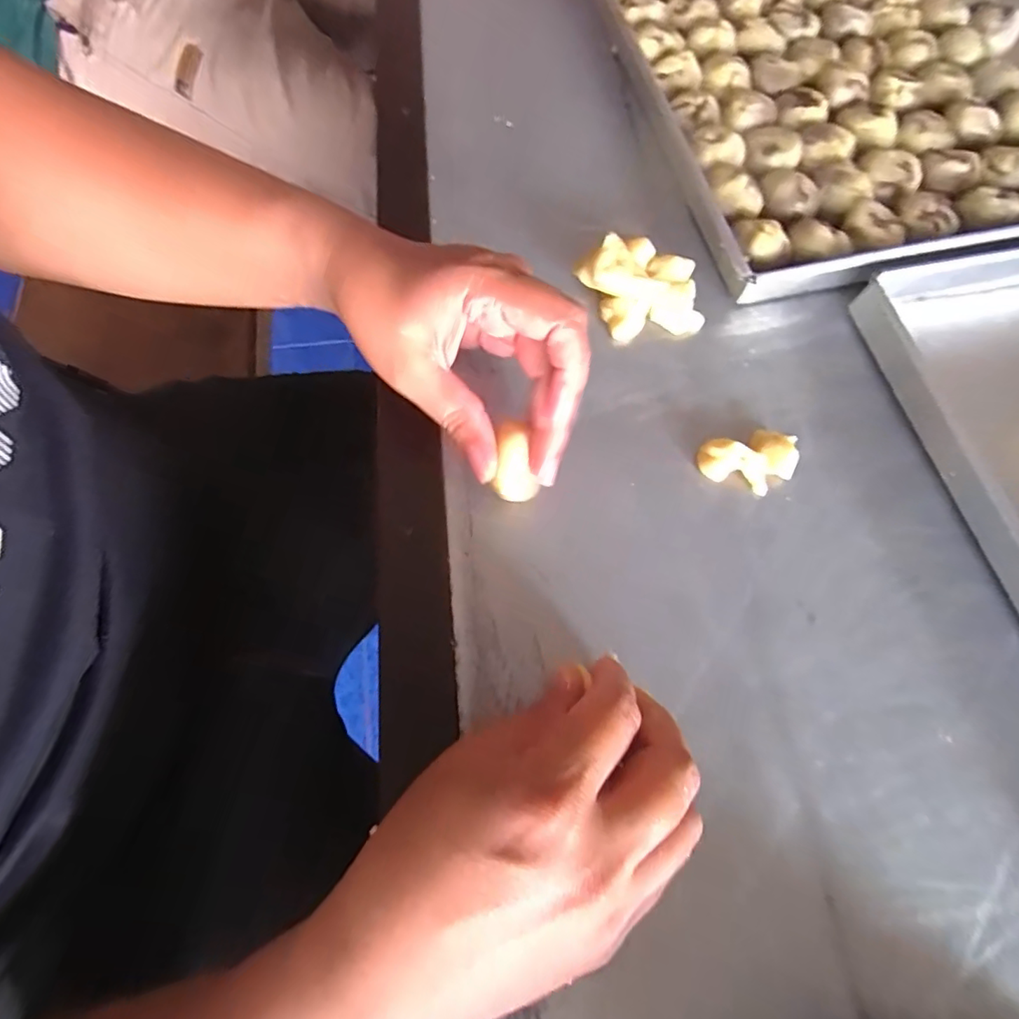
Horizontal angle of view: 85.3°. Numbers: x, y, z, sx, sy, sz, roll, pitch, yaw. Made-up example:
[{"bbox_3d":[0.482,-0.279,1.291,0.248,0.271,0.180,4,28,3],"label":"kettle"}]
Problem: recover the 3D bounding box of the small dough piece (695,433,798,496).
[{"bbox_3d":[0.135,-0.027,0.310,0.051,0.017,0.033,-15,70,-8],"label":"small dough piece"}]

